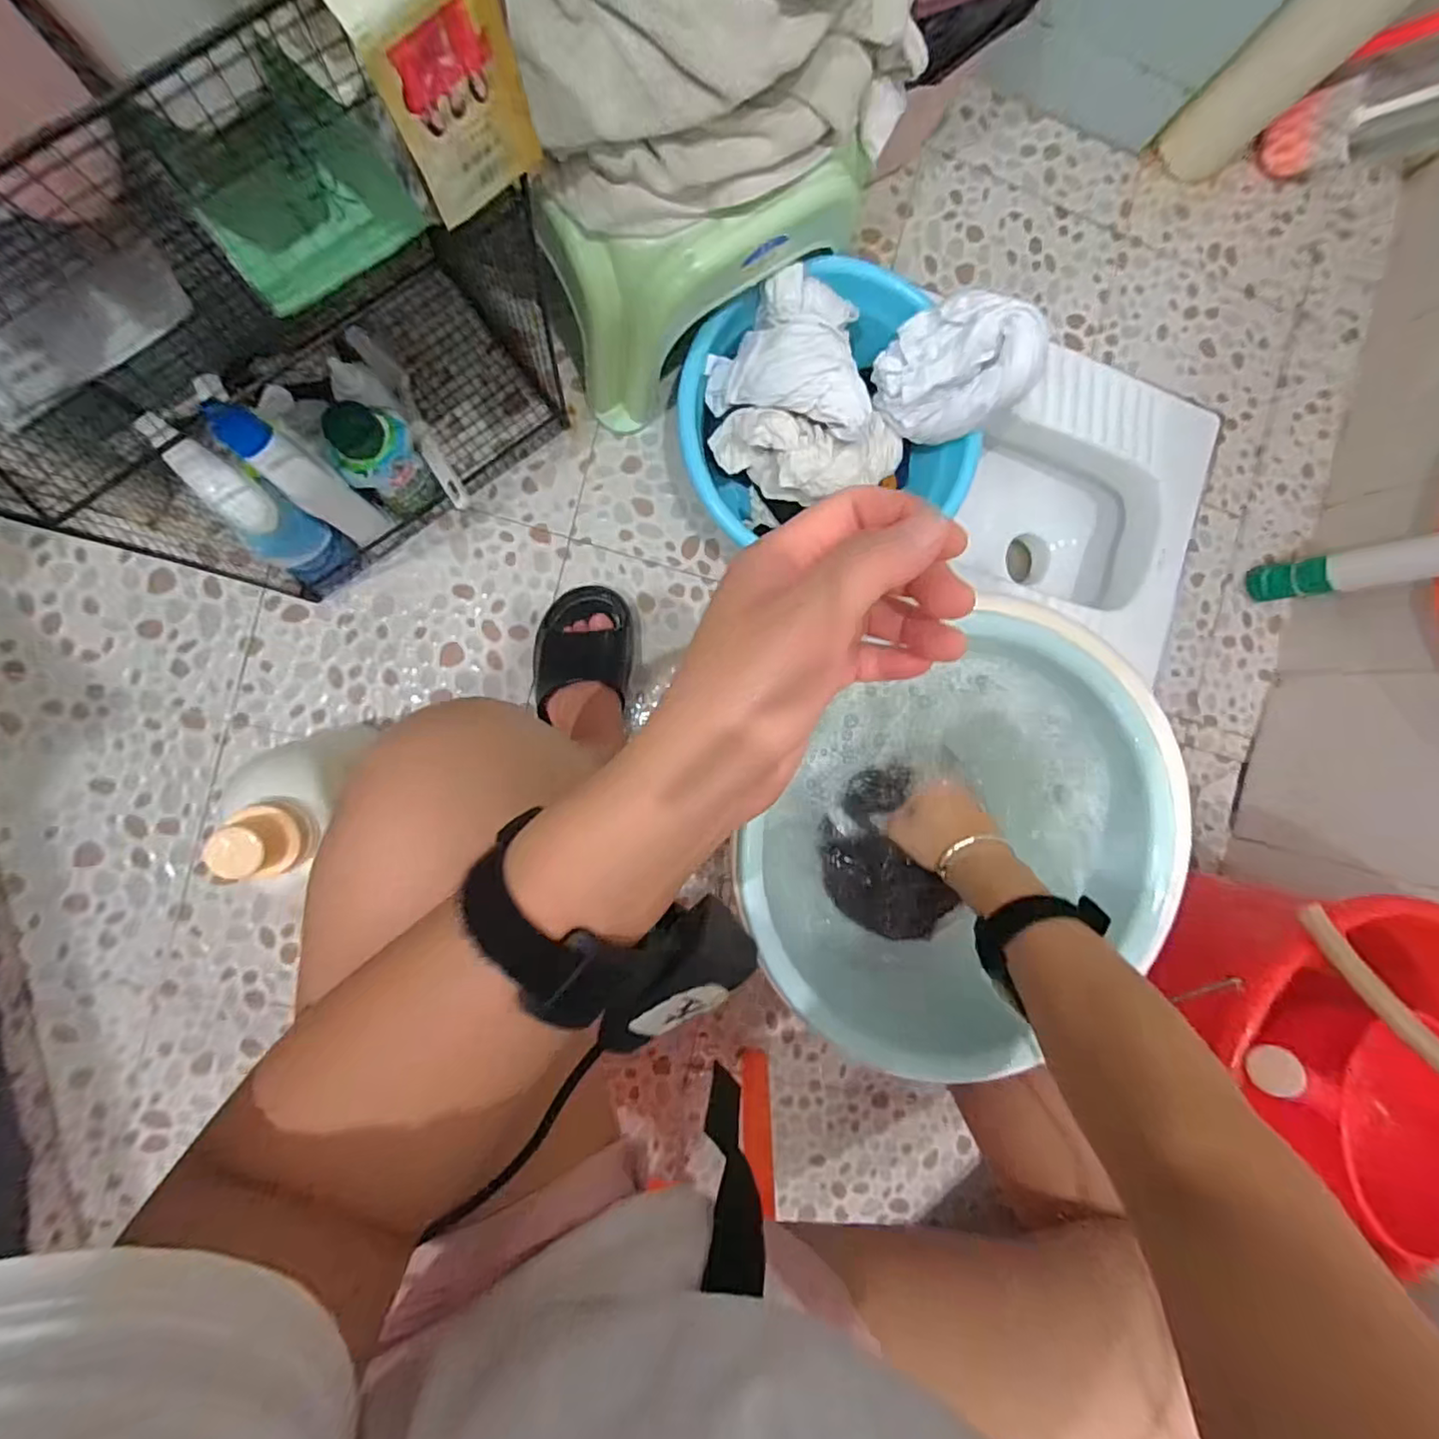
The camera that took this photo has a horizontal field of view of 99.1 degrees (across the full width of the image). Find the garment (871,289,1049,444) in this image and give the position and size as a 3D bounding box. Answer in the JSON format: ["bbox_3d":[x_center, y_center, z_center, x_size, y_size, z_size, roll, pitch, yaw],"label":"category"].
[{"bbox_3d":[0.238,-0.357,0.618,0.105,0.120,0.125,-31,97,-6],"label":"garment"}]

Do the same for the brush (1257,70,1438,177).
[{"bbox_3d":[0.856,-0.731,0.704,0.355,0.087,0.063,4,93,32],"label":"brush"}]

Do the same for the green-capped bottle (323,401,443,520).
[{"bbox_3d":[-0.329,-0.252,0.620,0.058,0.164,0.062,-10,94,-9],"label":"green-capped bottle"}]

